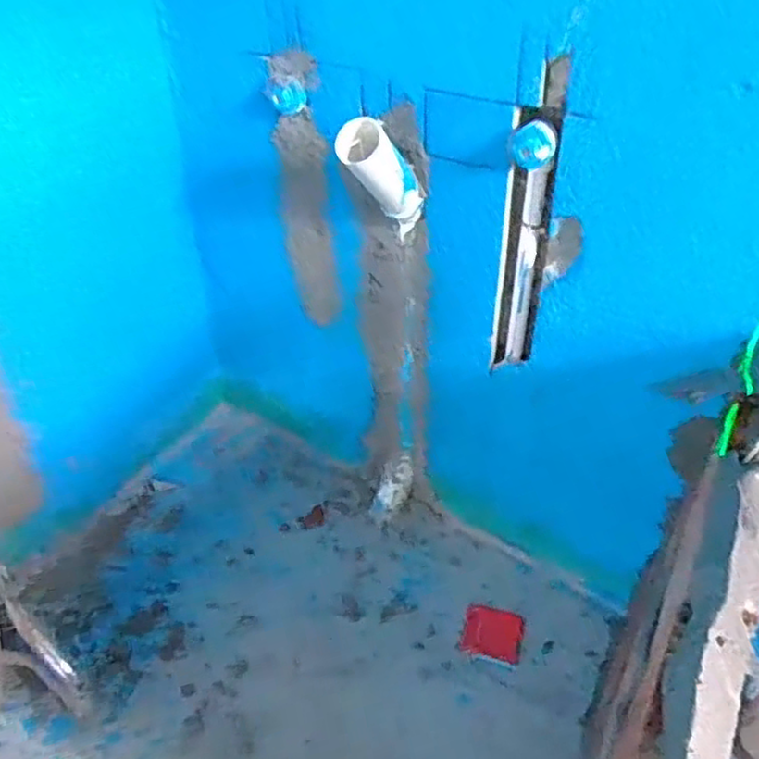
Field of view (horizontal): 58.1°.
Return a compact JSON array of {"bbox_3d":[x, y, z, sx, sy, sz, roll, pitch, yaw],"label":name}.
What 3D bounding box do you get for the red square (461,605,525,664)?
[{"bbox_3d":[0.153,0.340,0.916,0.076,0.005,0.068,10,42,11],"label":"red square"}]

